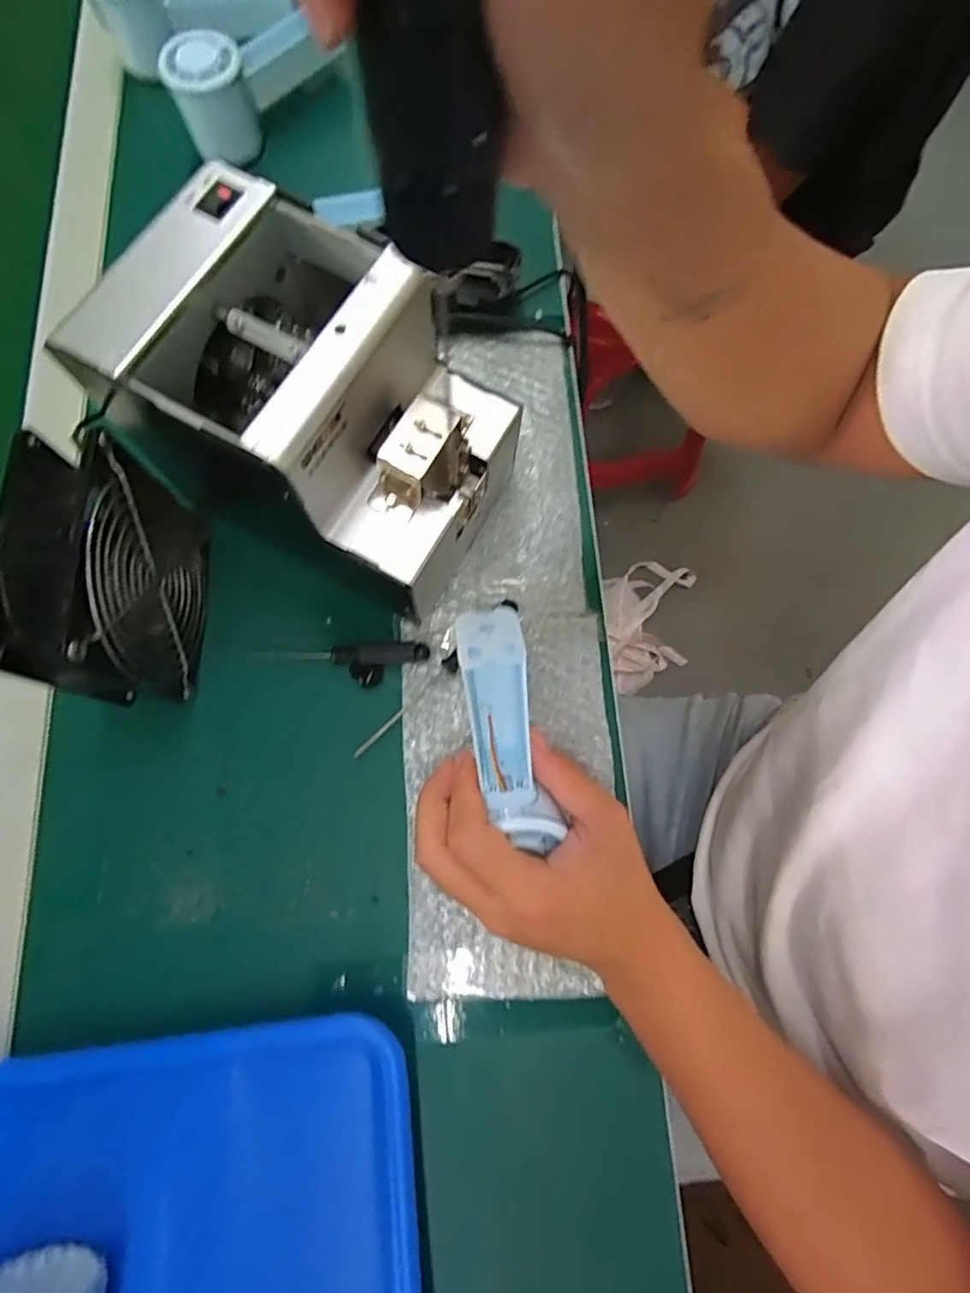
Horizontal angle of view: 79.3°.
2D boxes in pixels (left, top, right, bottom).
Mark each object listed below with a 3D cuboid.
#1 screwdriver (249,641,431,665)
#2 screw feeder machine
[{"bbox_3d":[-0.090,0.006,0.362,0.108,0.008,0.015,-5,75,-1],"label":"screwdriver"},{"bbox_3d":[-0.082,-0.121,0.323,0.166,0.151,0.122,27,77,7],"label":"screw feeder machine"}]

